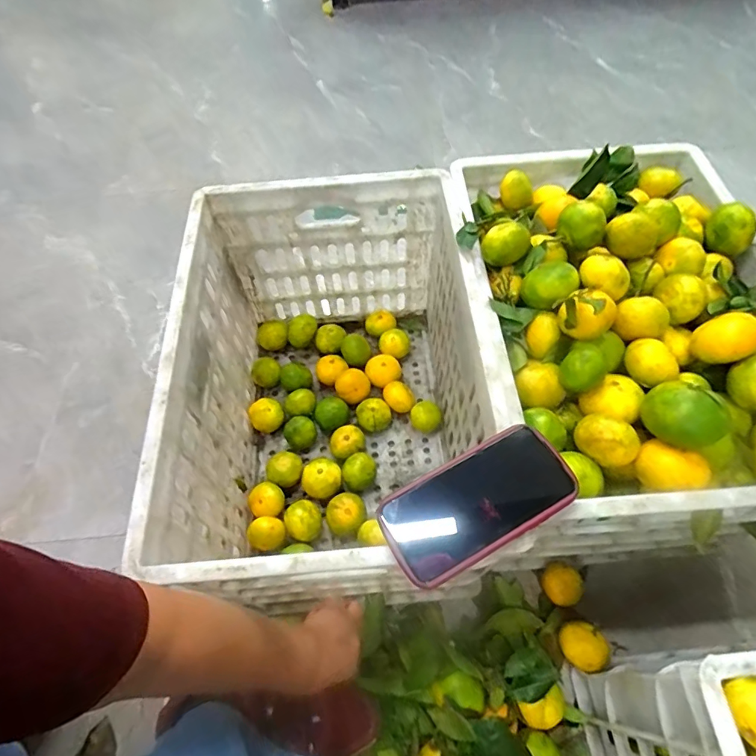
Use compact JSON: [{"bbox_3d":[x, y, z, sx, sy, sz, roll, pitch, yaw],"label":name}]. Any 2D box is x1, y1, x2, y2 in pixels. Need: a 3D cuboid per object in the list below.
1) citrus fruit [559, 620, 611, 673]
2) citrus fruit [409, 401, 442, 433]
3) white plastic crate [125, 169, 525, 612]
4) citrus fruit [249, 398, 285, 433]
[{"bbox_3d":[0.259,0.337,0.602,0.055,0.045,0.056,-3,60,0],"label":"citrus fruit"},{"bbox_3d":[0.078,0.064,0.769,0.045,0.034,0.044,-1,60,2],"label":"citrus fruit"},{"bbox_3d":[-0.049,0.009,0.653,0.356,0.295,0.485,-5,60,-1],"label":"white plastic crate"},{"bbox_3d":[-0.180,0.063,0.778,0.052,0.046,0.047,-29,63,-13],"label":"citrus fruit"}]

